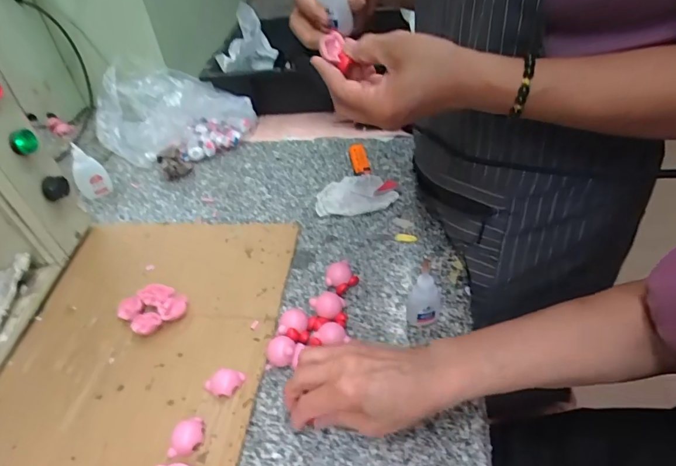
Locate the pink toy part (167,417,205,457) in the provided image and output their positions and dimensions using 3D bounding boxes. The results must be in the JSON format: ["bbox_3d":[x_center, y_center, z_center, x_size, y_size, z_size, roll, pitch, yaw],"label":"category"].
[{"bbox_3d":[-0.129,0.175,0.388,0.026,0.014,0.034,5,43,12],"label":"pink toy part"}]

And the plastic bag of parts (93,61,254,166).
[{"bbox_3d":[-0.309,-0.213,0.783,0.273,0.096,0.183,18,48,26],"label":"plastic bag of parts"}]

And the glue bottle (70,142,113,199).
[{"bbox_3d":[-0.376,-0.093,0.679,0.046,0.083,0.019,-34,49,-28],"label":"glue bottle"}]

